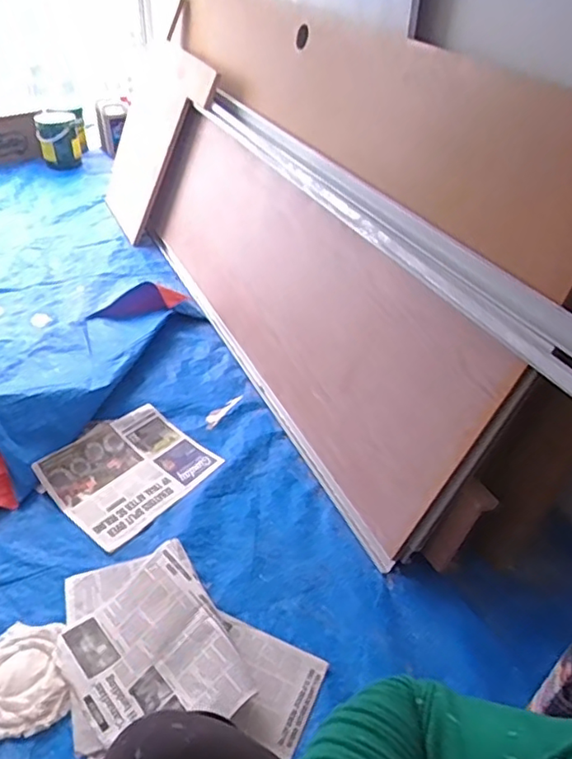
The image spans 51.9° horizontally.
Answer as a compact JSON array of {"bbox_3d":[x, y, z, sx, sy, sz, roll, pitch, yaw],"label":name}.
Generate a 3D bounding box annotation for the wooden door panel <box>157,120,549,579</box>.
[{"bbox_3d":[-0.040,-0.257,1.498,0.049,0.489,1.464,4,34,-35],"label":"wooden door panel"}]

